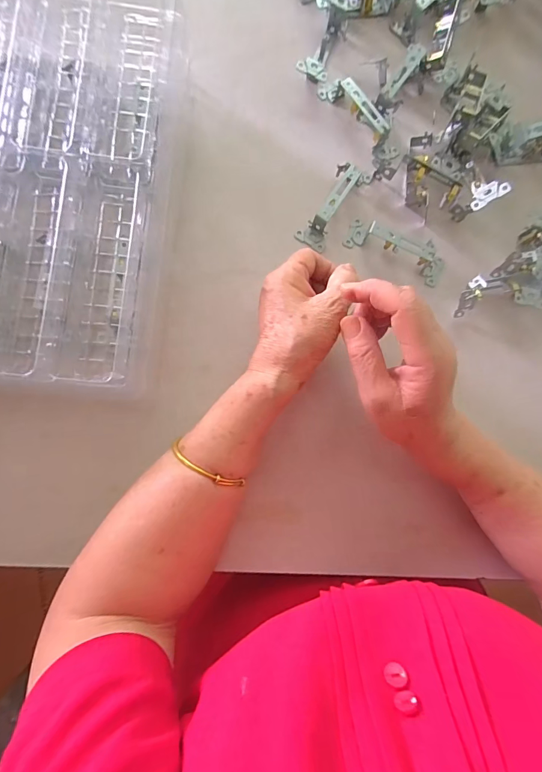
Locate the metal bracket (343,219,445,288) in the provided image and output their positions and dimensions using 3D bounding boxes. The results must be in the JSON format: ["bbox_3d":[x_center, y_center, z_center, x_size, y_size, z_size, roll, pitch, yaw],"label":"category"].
[{"bbox_3d":[0.129,-0.139,0.368,0.103,0.023,0.032,24,83,-3],"label":"metal bracket"}]

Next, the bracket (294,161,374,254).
[{"bbox_3d":[0.066,-0.187,0.368,0.032,0.024,0.102,33,83,-2],"label":"bracket"}]

